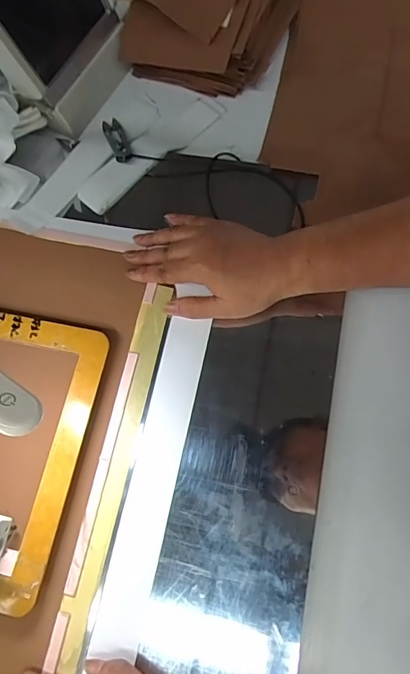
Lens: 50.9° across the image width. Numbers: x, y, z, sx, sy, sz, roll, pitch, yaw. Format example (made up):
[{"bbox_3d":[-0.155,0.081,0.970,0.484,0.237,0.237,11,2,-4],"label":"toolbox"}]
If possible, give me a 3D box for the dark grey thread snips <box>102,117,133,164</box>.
[{"bbox_3d":[-0.103,-0.232,0.503,0.022,0.009,0.097,-19,53,-4],"label":"dark grey thread snips"}]

